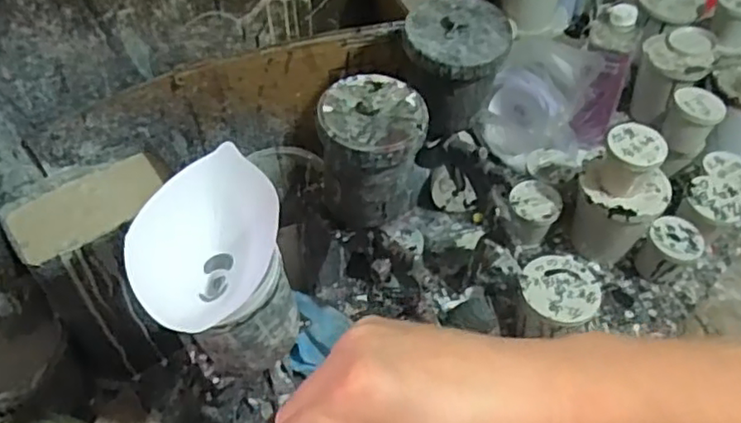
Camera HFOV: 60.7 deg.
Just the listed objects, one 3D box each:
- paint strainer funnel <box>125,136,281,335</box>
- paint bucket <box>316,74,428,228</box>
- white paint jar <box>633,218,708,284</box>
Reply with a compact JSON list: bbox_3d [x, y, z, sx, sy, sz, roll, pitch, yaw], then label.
[{"bbox_3d":[-0.118,0.034,0.467,0.095,0.081,0.131,26,55,19],"label":"paint strainer funnel"},{"bbox_3d":[0.000,-0.054,0.601,0.092,0.115,0.088,1,51,-1],"label":"paint bucket"},{"bbox_3d":[0.398,0.055,0.846,0.067,0.065,0.064,1,51,-1],"label":"white paint jar"}]

